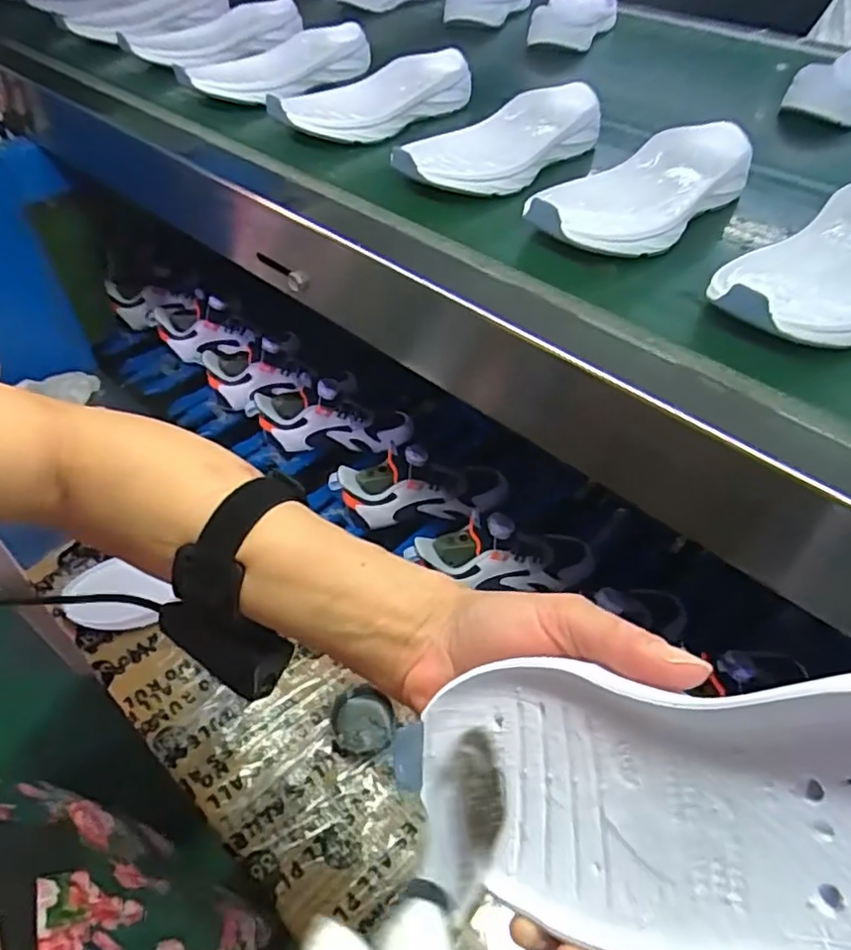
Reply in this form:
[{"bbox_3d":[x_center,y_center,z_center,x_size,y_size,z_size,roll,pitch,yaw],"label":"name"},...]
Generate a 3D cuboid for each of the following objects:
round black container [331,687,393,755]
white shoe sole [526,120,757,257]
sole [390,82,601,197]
[{"bbox_3d":[-0.057,0.227,0.586,0.055,0.017,0.055,0,49,1],"label":"round black container"},{"bbox_3d":[0.156,-0.208,0.460,0.090,0.033,0.204,35,58,27],"label":"white shoe sole"},{"bbox_3d":[0.065,-0.269,0.521,0.209,0.034,0.091,-31,55,-23],"label":"sole"}]

